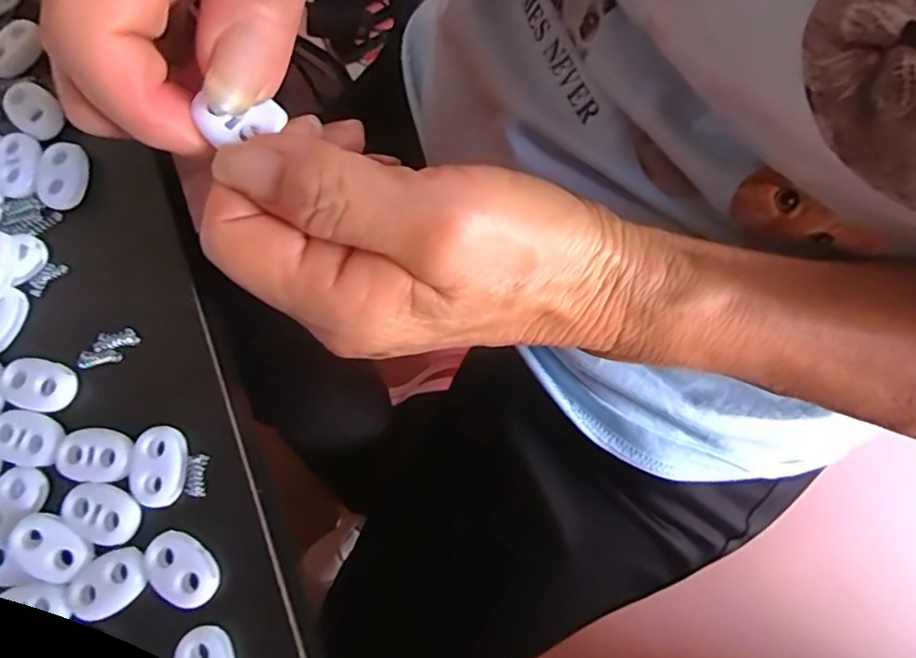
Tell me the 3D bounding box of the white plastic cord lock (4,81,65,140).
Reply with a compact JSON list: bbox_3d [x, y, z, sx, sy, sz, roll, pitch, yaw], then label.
[{"bbox_3d":[-0.145,-0.075,0.207,0.021,0.004,0.015,42,83,12],"label":"white plastic cord lock"}]

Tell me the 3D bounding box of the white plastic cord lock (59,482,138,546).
[{"bbox_3d":[-0.103,0.053,0.175,0.022,0.004,0.015,17,79,8],"label":"white plastic cord lock"}]

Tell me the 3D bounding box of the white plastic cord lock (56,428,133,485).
[{"bbox_3d":[-0.107,0.037,0.178,0.023,0.004,0.015,3,77,5],"label":"white plastic cord lock"}]

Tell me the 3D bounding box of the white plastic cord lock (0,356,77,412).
[{"bbox_3d":[-0.129,0.017,0.187,0.022,0.004,0.015,12,78,7],"label":"white plastic cord lock"}]

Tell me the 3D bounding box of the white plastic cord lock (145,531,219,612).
[{"bbox_3d":[-0.078,0.067,0.171,0.023,0.004,0.015,32,81,11],"label":"white plastic cord lock"}]

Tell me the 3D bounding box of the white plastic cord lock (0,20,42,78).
[{"bbox_3d":[-0.157,-0.098,0.214,0.014,0.006,0.021,41,83,12],"label":"white plastic cord lock"}]

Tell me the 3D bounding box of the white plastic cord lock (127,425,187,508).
[{"bbox_3d":[-0.088,0.040,0.178,0.016,0.004,0.022,9,78,6],"label":"white plastic cord lock"}]

